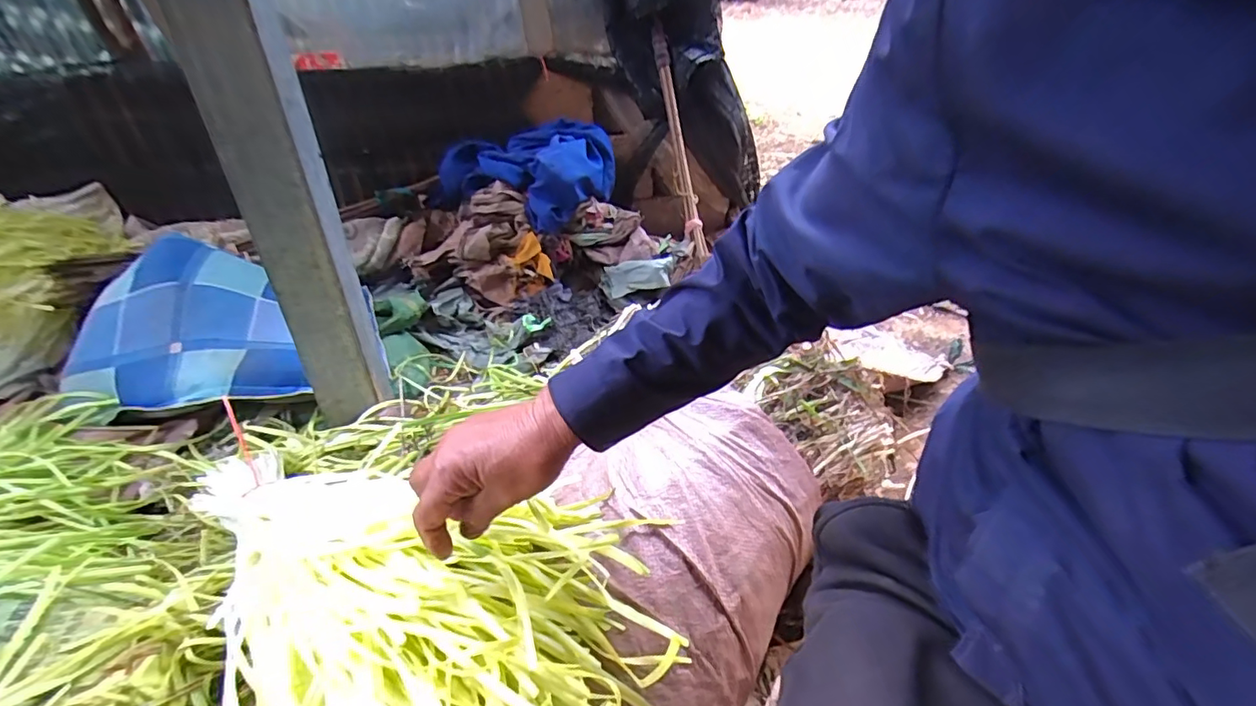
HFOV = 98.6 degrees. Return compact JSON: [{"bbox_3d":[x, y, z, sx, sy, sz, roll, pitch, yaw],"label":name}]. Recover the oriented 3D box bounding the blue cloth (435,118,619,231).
[{"bbox_3d":[-0.276,-0.483,1.426,0.427,0.203,0.272,19,39,23],"label":"blue cloth"}]

